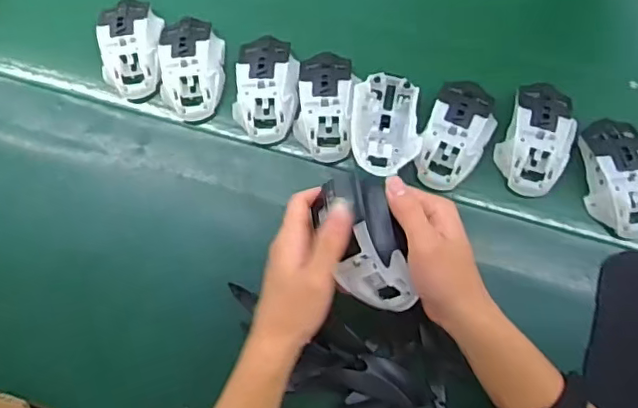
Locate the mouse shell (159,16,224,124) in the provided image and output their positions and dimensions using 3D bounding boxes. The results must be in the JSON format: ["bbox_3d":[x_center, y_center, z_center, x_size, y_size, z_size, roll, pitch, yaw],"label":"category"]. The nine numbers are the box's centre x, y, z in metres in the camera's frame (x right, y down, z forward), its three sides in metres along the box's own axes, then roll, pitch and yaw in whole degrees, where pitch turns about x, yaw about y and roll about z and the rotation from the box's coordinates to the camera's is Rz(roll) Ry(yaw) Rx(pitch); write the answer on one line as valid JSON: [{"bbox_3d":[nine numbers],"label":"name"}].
[{"bbox_3d":[-0.134,-0.145,0.602,0.064,0.032,0.109,-3,73,1],"label":"mouse shell"}]

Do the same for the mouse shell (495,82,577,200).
[{"bbox_3d":[0.217,-0.067,0.567,0.064,0.036,0.112,22,75,9],"label":"mouse shell"}]

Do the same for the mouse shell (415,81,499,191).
[{"bbox_3d":[0.139,-0.073,0.568,0.061,0.033,0.119,23,75,9],"label":"mouse shell"}]

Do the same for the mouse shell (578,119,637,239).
[{"bbox_3d":[0.290,-0.027,0.553,0.060,0.035,0.114,-11,73,-1],"label":"mouse shell"}]

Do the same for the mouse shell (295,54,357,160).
[{"bbox_3d":[0.006,-0.101,0.583,0.057,0.034,0.107,5,73,4],"label":"mouse shell"}]

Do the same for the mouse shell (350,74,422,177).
[{"bbox_3d":[0.066,-0.077,0.569,0.065,0.035,0.111,1,73,2],"label":"mouse shell"}]

